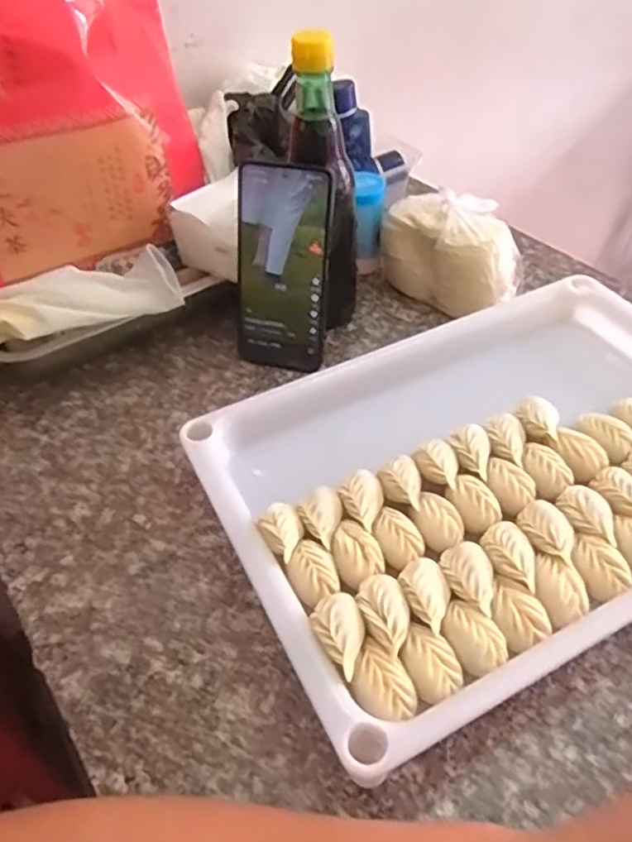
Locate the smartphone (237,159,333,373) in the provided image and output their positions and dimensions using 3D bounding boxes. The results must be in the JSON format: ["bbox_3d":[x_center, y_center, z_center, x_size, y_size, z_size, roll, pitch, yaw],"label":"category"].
[{"bbox_3d":[-0.028,-0.122,0.528,0.074,0.162,0.009,12,28,14],"label":"smartphone"}]

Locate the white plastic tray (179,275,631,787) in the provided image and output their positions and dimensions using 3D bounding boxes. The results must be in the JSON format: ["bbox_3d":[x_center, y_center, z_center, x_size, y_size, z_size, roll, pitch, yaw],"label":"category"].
[{"bbox_3d":[0.127,0.033,0.442,0.374,0.056,0.253,-22,49,-16],"label":"white plastic tray"}]

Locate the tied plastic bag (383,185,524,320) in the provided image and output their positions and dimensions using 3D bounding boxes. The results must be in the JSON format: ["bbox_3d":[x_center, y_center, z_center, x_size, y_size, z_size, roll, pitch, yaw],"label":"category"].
[{"bbox_3d":[0.127,-0.158,0.606,0.128,0.086,0.072,34,57,30],"label":"tied plastic bag"}]

